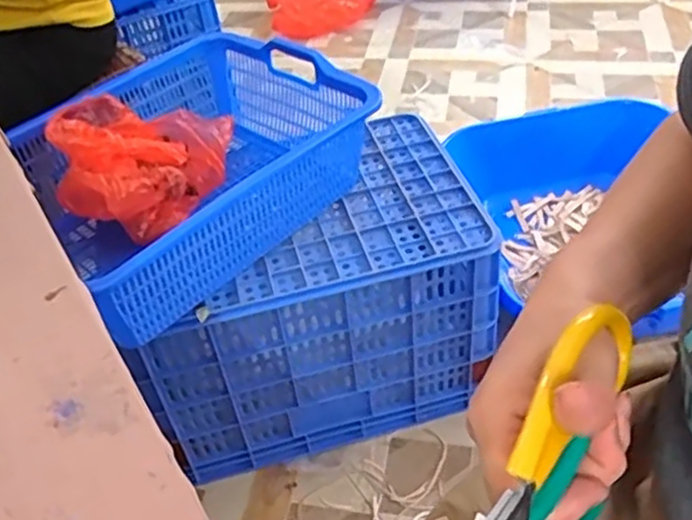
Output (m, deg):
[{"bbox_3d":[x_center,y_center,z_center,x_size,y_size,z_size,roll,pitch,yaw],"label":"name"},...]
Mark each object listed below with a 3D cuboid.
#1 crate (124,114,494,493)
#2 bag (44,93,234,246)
[{"bbox_3d":[-0.068,0.074,1.183,0.555,0.367,0.352,-17,44,-11],"label":"crate"},{"bbox_3d":[-0.313,-0.129,1.023,0.228,0.141,0.238,11,46,18],"label":"bag"}]

